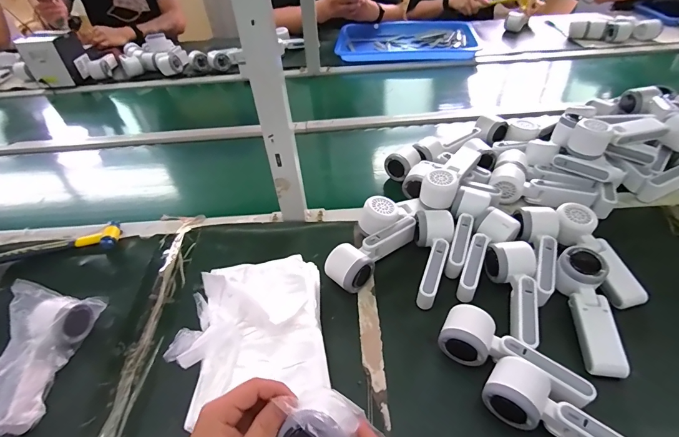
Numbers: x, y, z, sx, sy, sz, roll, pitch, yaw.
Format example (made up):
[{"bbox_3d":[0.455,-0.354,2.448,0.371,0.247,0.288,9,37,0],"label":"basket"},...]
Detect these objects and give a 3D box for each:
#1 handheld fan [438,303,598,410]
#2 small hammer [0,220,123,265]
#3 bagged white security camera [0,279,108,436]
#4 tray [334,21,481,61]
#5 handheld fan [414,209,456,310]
[{"bbox_3d":[0.200,0.172,0.436,0.166,0.048,0.069,32,55,32],"label":"handheld fan"},{"bbox_3d":[-0.511,0.053,0.631,0.241,0.021,0.047,-13,45,-8],"label":"small hammer"},{"bbox_3d":[-0.390,0.168,0.472,0.065,0.076,0.174,-2,44,3],"label":"bagged white security camera"},{"bbox_3d":[0.235,-0.617,1.265,0.465,0.039,0.277,1,44,7],"label":"tray"},{"bbox_3d":[0.137,0.058,0.553,0.058,0.054,0.154,9,46,14],"label":"handheld fan"}]

